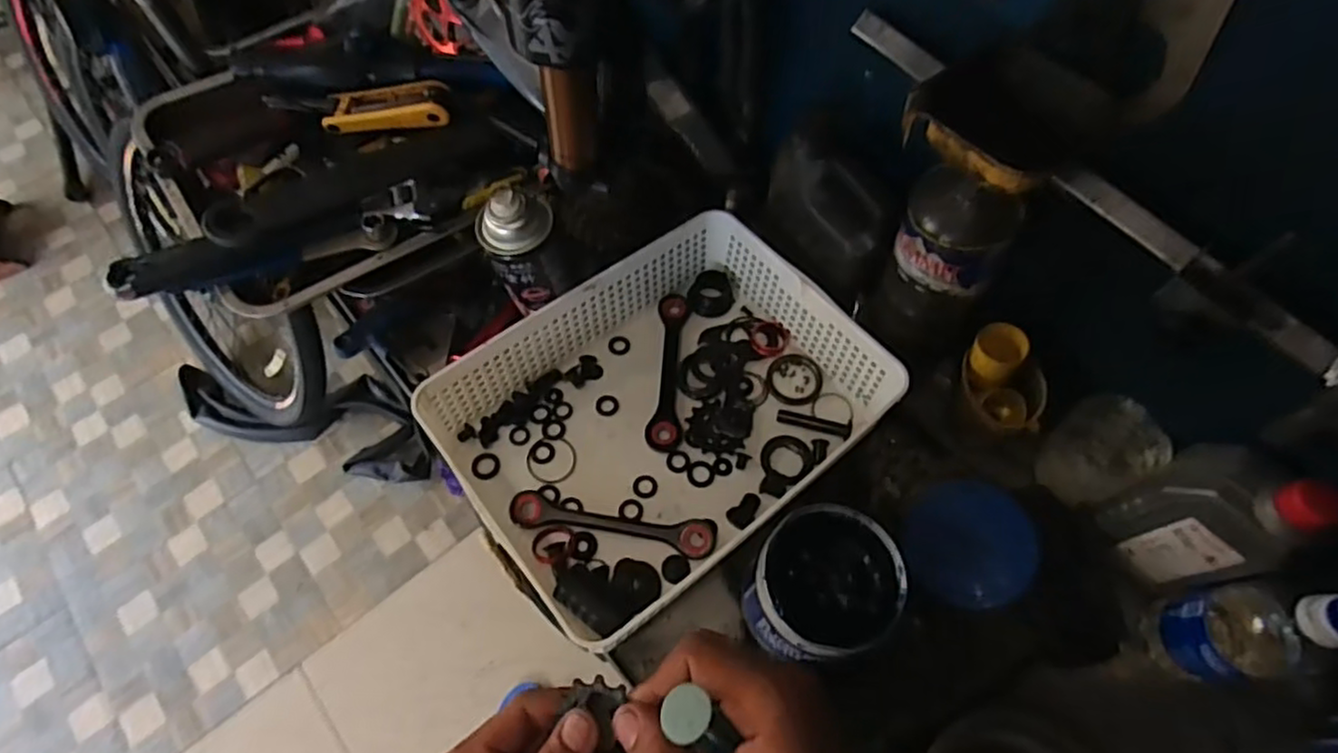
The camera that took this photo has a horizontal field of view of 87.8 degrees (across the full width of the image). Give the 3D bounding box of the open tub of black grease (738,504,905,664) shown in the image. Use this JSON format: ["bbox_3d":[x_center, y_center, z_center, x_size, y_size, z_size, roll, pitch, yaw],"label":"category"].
[{"bbox_3d":[0.111,0.155,0.520,0.102,0.087,0.093,1,63,-2],"label":"open tub of black grease"}]

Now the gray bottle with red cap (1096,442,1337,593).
[{"bbox_3d":[0.373,0.104,0.493,0.044,0.162,0.082,-21,66,-13],"label":"gray bottle with red cap"}]

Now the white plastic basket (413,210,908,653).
[{"bbox_3d":[-0.003,0.030,0.581,0.325,0.086,0.247,-36,70,-19],"label":"white plastic basket"}]

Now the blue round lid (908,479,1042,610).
[{"bbox_3d":[0.249,0.137,0.576,0.099,0.009,0.100,-5,66,12],"label":"blue round lid"}]

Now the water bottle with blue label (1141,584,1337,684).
[{"bbox_3d":[0.403,0.173,0.477,0.057,0.148,0.058,0,63,0],"label":"water bottle with blue label"}]

